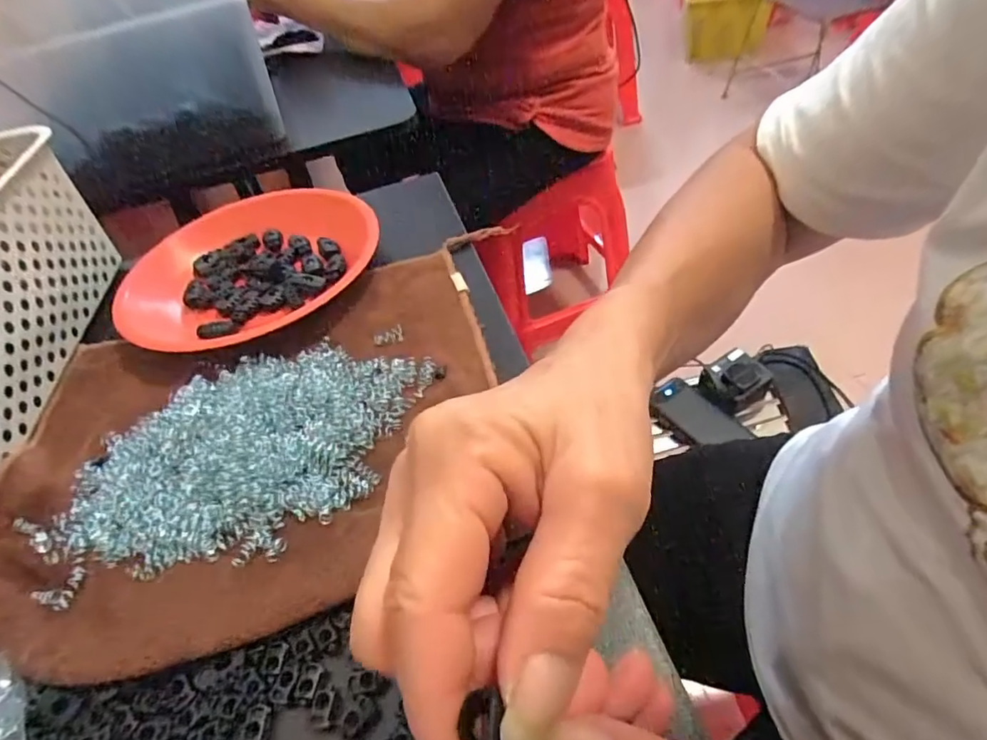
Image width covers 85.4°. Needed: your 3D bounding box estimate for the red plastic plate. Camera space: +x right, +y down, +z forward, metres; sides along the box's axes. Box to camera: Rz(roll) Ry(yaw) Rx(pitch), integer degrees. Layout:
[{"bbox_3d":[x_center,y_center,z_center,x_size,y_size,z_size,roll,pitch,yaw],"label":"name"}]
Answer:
[{"bbox_3d":[-0.195,-0.091,0.435,0.189,0.030,0.189,-2,48,2],"label":"red plastic plate"}]

